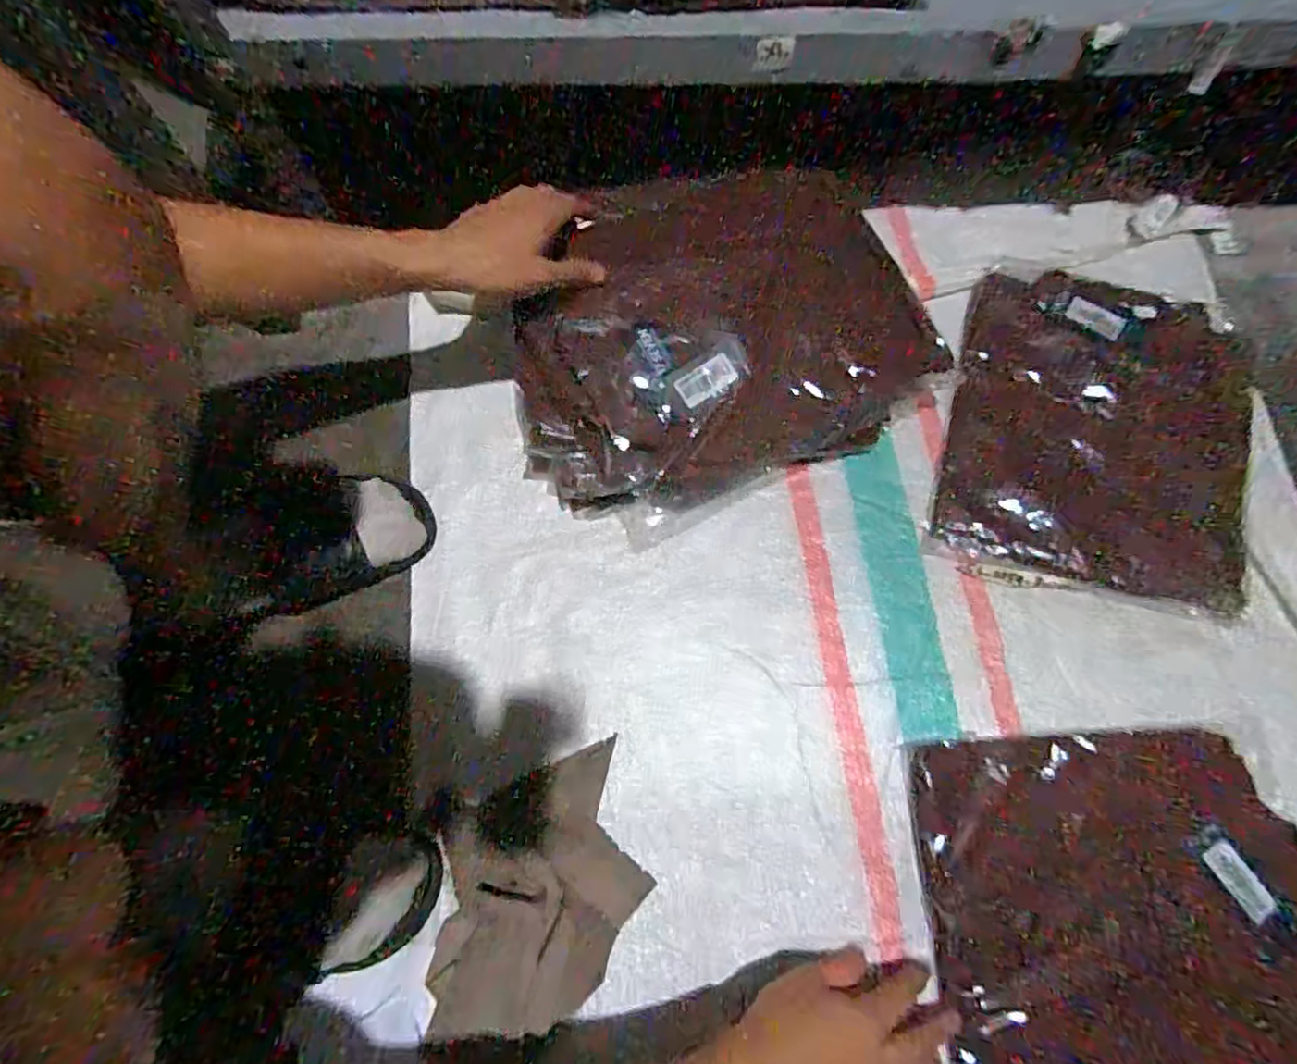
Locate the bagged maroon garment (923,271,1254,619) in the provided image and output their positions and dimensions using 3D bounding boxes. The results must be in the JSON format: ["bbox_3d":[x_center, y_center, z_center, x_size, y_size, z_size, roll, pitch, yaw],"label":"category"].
[{"bbox_3d":[0.417,-0.093,0.581,0.264,0.042,0.311,14,70,5],"label":"bagged maroon garment"}]

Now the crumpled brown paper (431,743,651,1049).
[{"bbox_3d":[-0.087,0.268,0.459,0.168,0.020,0.156,-21,71,-8],"label":"crumpled brown paper"}]

